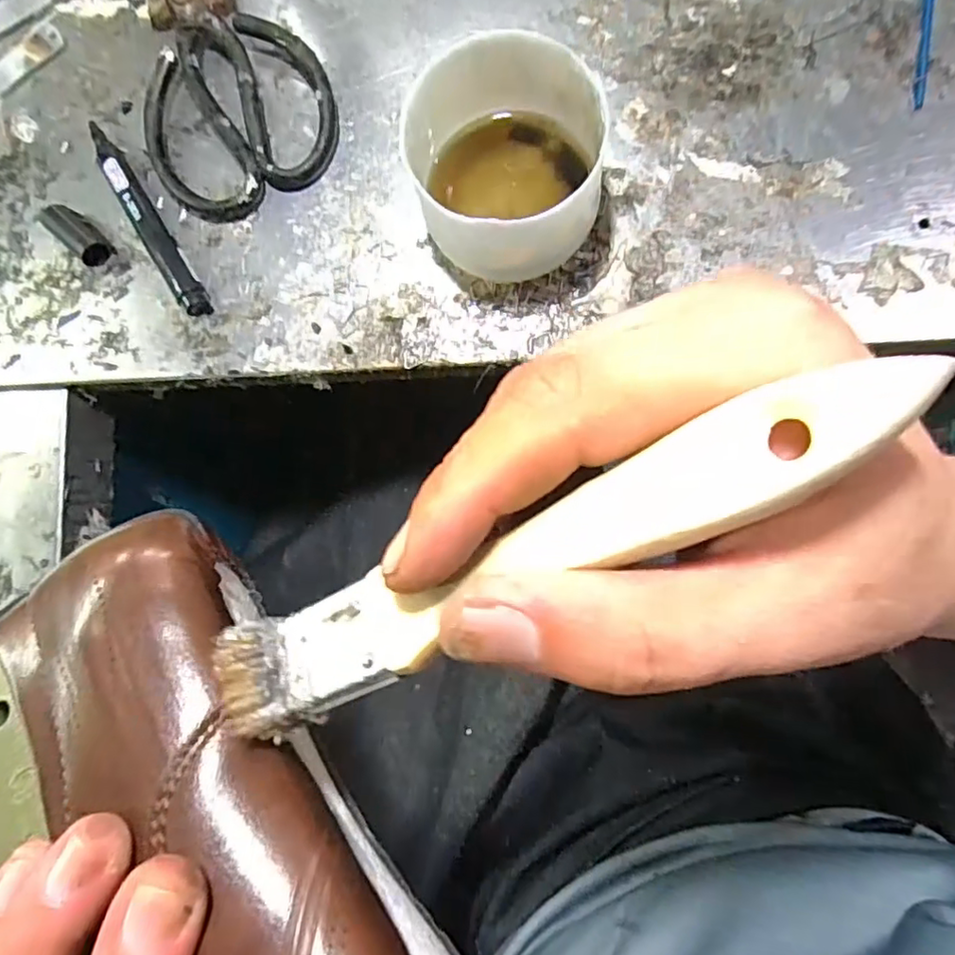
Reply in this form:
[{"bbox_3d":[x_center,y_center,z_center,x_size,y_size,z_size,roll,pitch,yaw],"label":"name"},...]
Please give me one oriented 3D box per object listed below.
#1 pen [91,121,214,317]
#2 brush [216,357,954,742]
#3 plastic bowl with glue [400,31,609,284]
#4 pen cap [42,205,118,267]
[{"bbox_3d":[-0.183,-0.145,0.336,0.015,0.019,0.125,-31,83,3],"label":"pen"},{"bbox_3d":[0.004,0.018,0.114,0.146,0.008,0.022,-28,83,22],"label":"brush"},{"bbox_3d":[0.013,-0.144,0.295,0.087,0.062,0.079,44,92,7],"label":"plastic bowl with glue"},{"bbox_3d":[-0.225,-0.138,0.340,0.040,0.016,0.017,44,92,7],"label":"pen cap"}]

